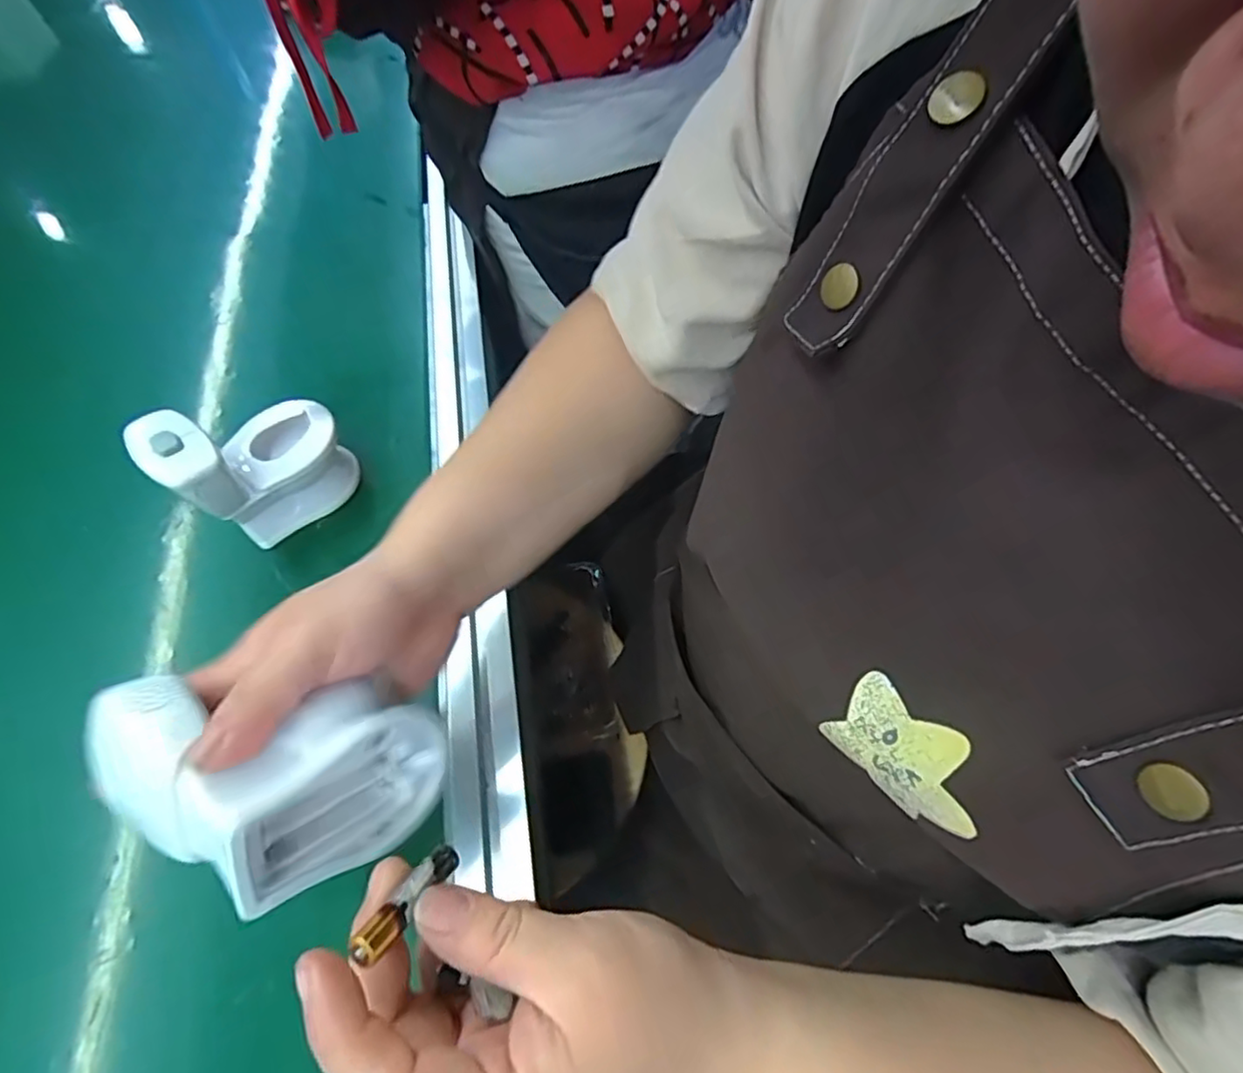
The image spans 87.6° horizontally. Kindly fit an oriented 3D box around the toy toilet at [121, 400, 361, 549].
[{"bbox_3d":[-0.235,-0.048,0.421,0.061,0.096,0.103,33,60,25],"label":"toy toilet"}]

